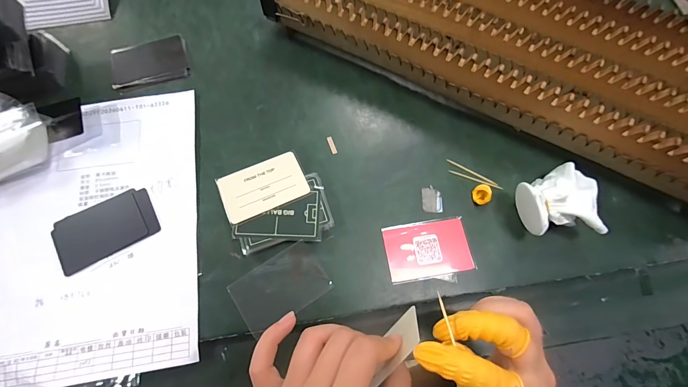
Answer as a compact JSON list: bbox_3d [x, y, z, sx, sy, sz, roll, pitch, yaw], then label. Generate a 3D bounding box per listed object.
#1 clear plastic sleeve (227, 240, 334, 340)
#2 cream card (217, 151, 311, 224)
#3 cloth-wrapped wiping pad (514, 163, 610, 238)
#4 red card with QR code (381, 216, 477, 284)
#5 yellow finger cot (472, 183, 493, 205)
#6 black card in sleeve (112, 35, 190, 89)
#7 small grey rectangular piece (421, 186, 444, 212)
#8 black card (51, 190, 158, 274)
[{"bbox_3d":[-0.062,0.091,0.313,0.085,0.004,0.057,-32,77,-13],"label":"clear plastic sleeve"},{"bbox_3d":[-0.083,-0.008,0.331,0.083,0.004,0.053,-23,71,-12],"label":"cream card"},{"bbox_3d":[0.220,0.014,0.327,0.083,0.050,0.073,-23,73,-9],"label":"cloth-wrapped wiping pad"},{"bbox_3d":[0.088,0.057,0.333,0.087,0.004,0.056,-9,71,-5],"label":"red card with QR code"},{"bbox_3d":[0.149,0.001,0.347,0.017,0.014,0.021,-27,74,-10],"label":"yellow finger cot"},{"bbox_3d":[-0.242,-0.165,0.400,0.089,0.004,0.062,-15,72,-7],"label":"black card in sleeve"},{"bbox_3d":[0.097,0.006,0.351,0.022,0.004,0.029,1,71,-1],"label":"small grey rectangular piece"},{"bbox_3d":[-0.245,0.035,0.329,0.096,0.004,0.059,-27,74,-10],"label":"black card"}]

